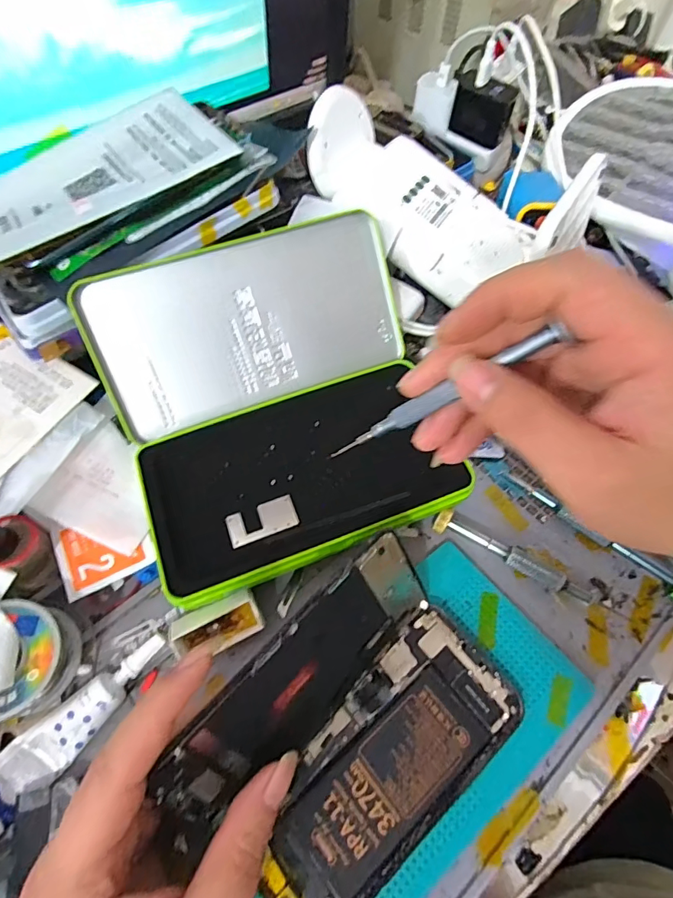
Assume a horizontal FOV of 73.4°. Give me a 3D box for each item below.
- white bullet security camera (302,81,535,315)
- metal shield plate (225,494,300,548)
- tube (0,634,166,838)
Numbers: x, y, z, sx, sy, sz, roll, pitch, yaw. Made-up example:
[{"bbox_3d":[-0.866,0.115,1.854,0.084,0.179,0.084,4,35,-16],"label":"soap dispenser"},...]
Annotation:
[{"bbox_3d":[0.060,-0.186,0.331,0.166,0.067,0.093,34,67,16],"label":"white bullet security camera"},{"bbox_3d":[-0.044,0.041,0.265,0.040,0.004,0.020,-18,64,-10],"label":"metal shield plate"},{"bbox_3d":[-0.137,0.139,0.227,0.028,0.019,0.109,36,67,17],"label":"tube"}]

